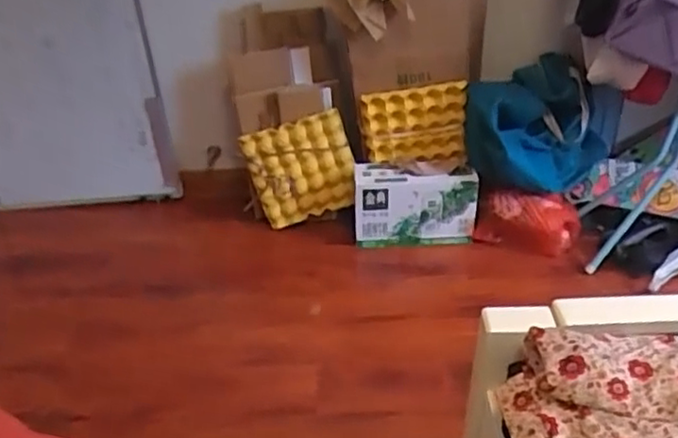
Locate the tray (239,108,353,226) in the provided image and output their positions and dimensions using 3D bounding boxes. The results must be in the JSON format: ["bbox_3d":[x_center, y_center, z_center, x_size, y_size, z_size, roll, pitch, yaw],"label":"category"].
[{"bbox_3d":[-0.105,-0.138,1.833,0.288,0.281,0.060,-16,23,8],"label":"tray"}]

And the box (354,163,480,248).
[{"bbox_3d":[0.206,-0.032,1.774,0.322,0.218,0.101,0,35,3],"label":"box"}]

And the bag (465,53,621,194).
[{"bbox_3d":[0.537,-0.231,1.730,0.369,0.332,0.213,12,37,20],"label":"bag"}]

